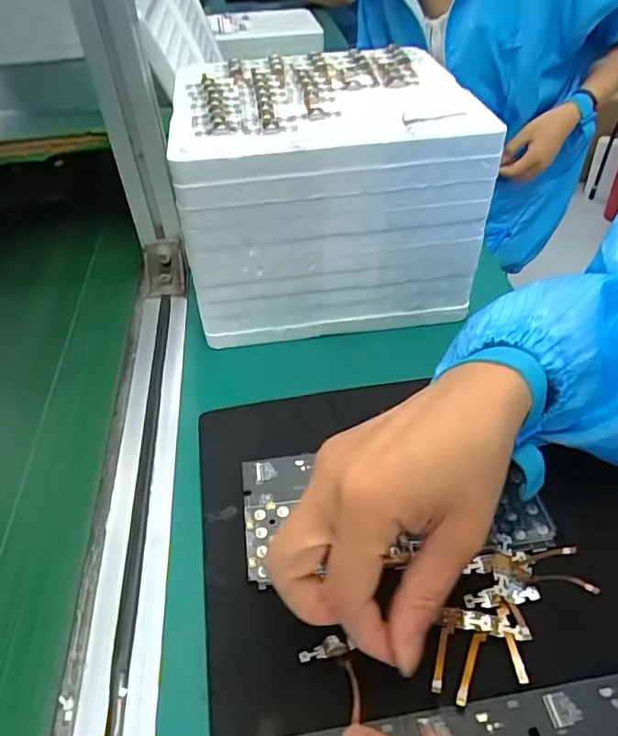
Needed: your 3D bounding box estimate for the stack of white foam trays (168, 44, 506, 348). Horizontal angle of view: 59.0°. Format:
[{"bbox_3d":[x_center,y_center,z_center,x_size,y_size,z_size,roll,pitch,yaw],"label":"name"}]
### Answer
[{"bbox_3d":[0.007,-0.147,0.454,0.216,0.163,0.183,-11,44,-6],"label":"stack of white foam trays"}]

